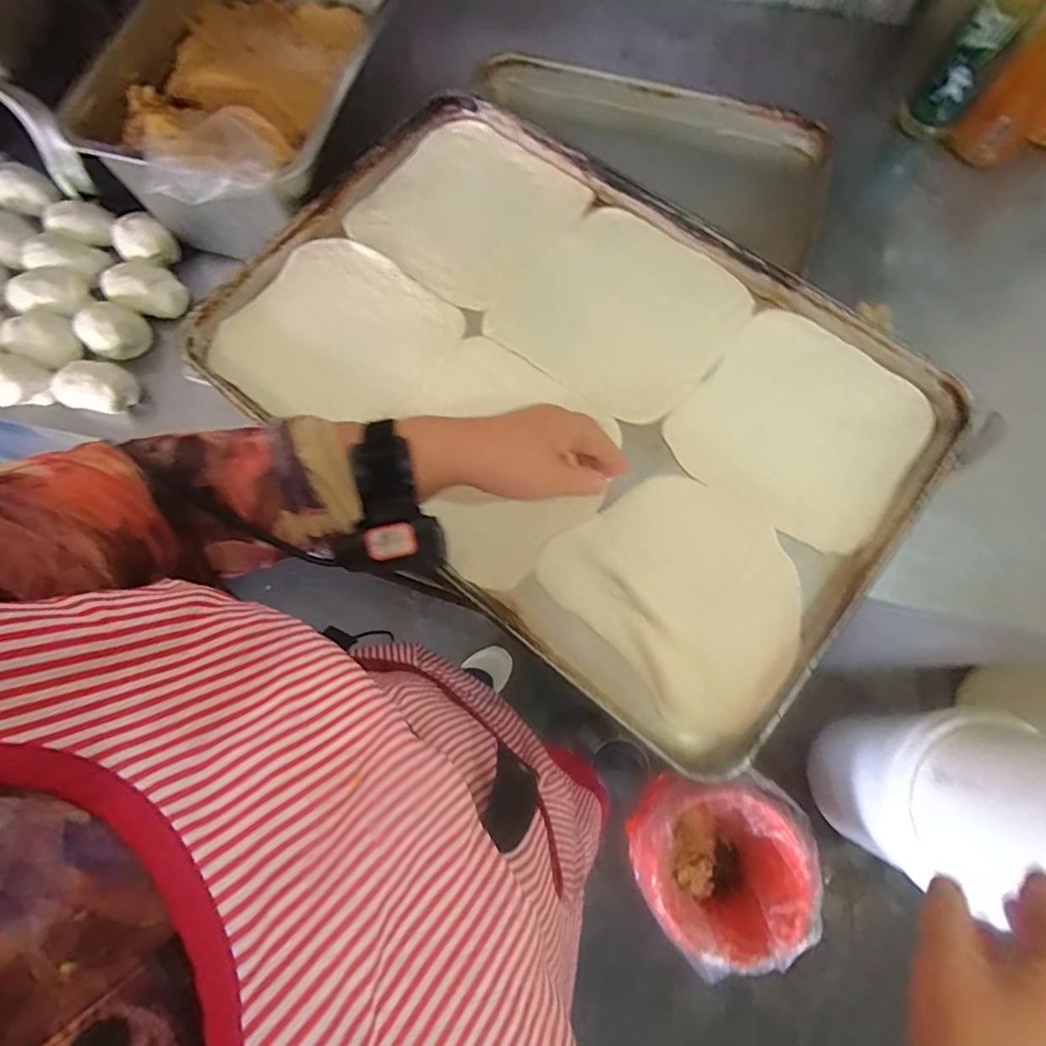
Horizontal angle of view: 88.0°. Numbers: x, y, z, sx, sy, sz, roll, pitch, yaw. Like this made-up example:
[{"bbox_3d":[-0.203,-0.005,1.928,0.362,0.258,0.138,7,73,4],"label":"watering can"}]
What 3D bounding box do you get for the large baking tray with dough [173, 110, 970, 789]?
[{"bbox_3d":[0.035,-0.131,0.491,0.590,0.041,0.399,39,78,12],"label":"large baking tray with dough"}]

